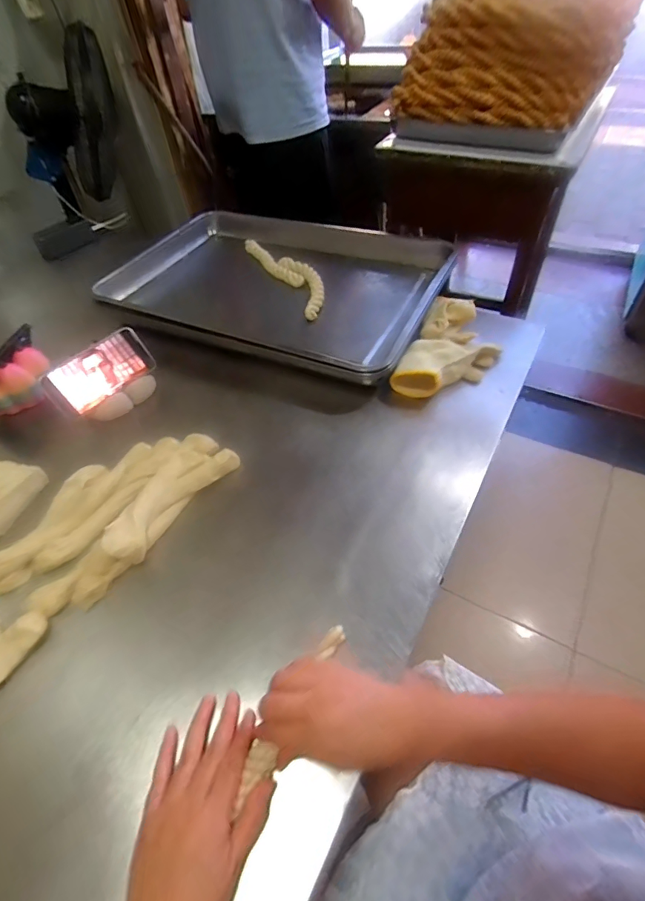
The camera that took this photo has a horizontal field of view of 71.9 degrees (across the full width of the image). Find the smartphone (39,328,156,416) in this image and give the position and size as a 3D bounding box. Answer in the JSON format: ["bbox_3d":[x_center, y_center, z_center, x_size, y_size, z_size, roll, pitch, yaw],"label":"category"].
[{"bbox_3d":[-0.324,-0.117,0.652,0.009,0.071,0.150,-2,35,51],"label":"smartphone"}]

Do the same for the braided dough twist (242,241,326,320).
[{"bbox_3d":[-0.064,-0.339,0.846,0.069,0.032,0.321,-23,52,-14],"label":"braided dough twist"}]

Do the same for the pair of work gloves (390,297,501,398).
[{"bbox_3d":[0.201,-0.155,0.672,0.123,0.041,0.227,21,53,17],"label":"pair of work gloves"}]

